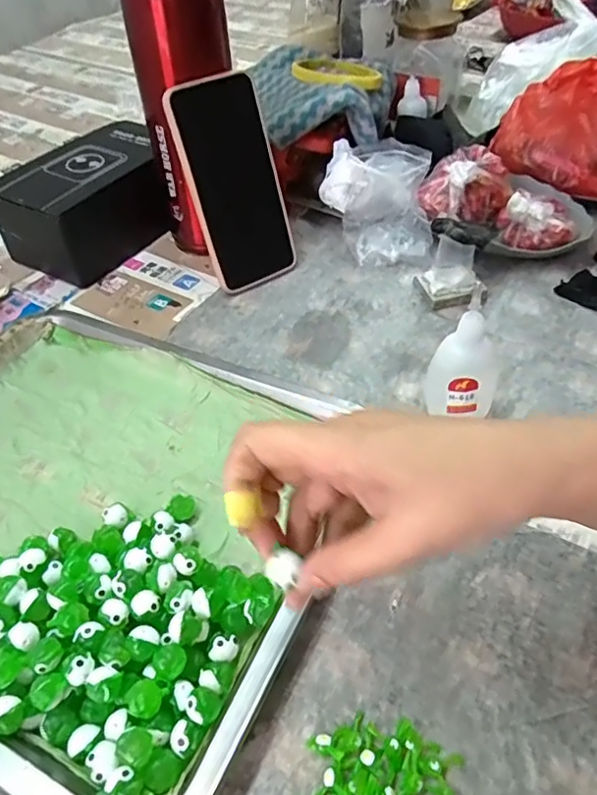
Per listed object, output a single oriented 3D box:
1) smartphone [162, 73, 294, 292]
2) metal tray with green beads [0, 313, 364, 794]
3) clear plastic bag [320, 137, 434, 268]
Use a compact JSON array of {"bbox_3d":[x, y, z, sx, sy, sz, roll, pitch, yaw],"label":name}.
[{"bbox_3d":[-0.053,-0.175,0.481,0.076,0.161,0.016,-28,32,-23],"label":"smartphone"},{"bbox_3d":[-0.131,0.059,0.347,0.301,0.029,0.257,18,50,19],"label":"metal tray with green beads"},{"bbox_3d":[0.072,-0.185,0.539,0.098,0.071,0.109,0,47,3],"label":"clear plastic bag"}]

